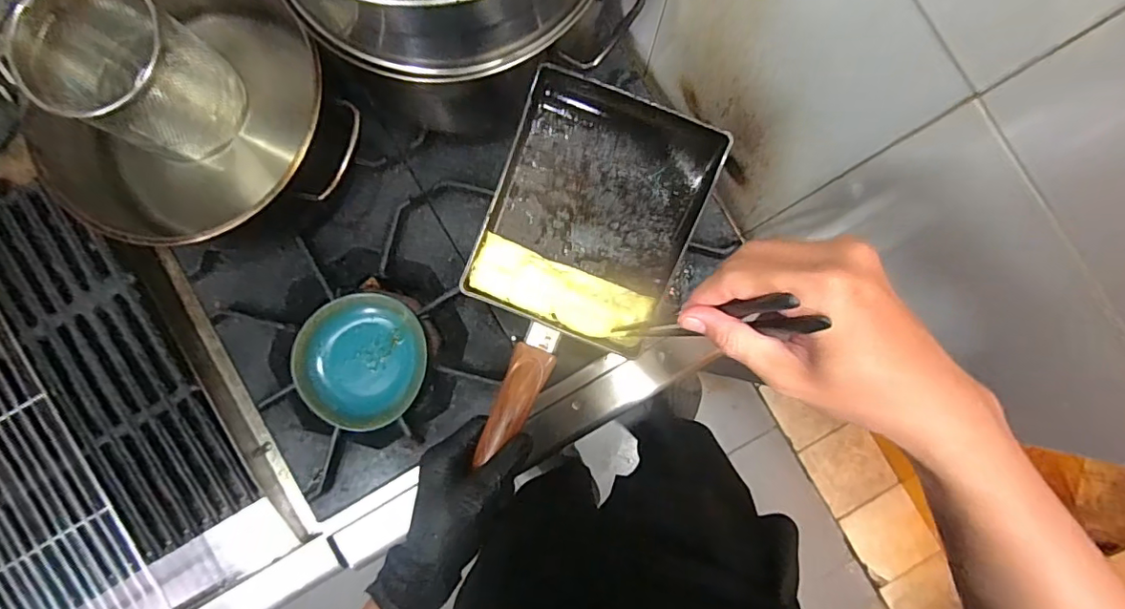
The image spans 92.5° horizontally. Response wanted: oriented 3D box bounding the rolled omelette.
[{"bbox_3d":[-0.002,-0.010,0.429,0.140,0.019,0.045,22,87,2],"label":"rolled omelette"}]

